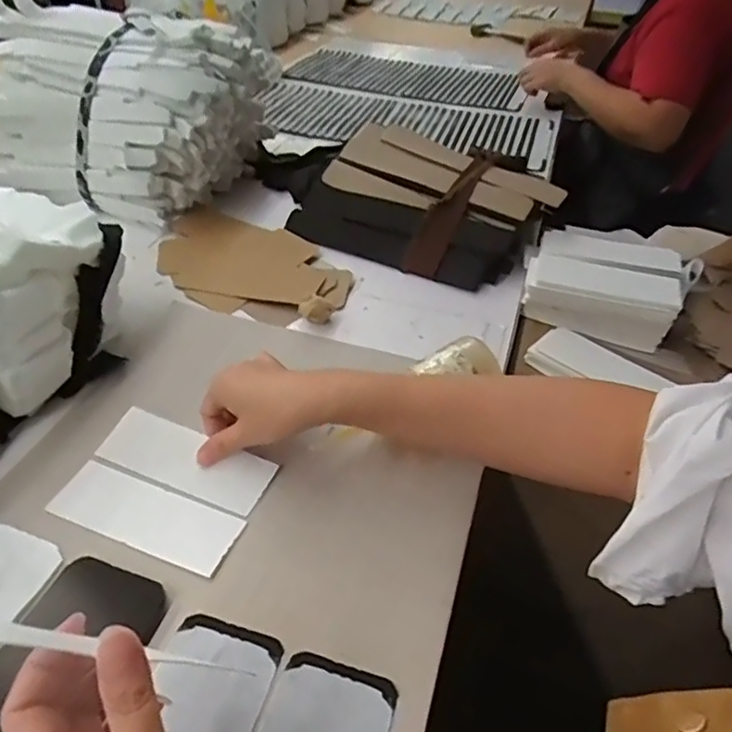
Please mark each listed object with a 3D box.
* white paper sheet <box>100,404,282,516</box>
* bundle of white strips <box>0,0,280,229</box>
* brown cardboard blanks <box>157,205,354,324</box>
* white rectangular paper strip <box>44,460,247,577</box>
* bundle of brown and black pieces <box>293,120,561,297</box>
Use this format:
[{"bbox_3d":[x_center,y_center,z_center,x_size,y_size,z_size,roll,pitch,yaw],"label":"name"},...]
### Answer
[{"bbox_3d":[-0.147,0.075,0.487,0.143,0.004,0.052,19,52,15],"label":"white paper sheet"},{"bbox_3d":[-0.318,-0.359,0.817,0.296,0.207,0.276,12,43,8],"label":"bundle of white strips"},{"bbox_3d":[-0.140,-0.125,0.706,0.269,0.022,0.159,24,46,20],"label":"brown cardboard blanks"},{"bbox_3d":[-0.168,0.114,0.456,0.144,0.004,0.052,18,44,14],"label":"white rectangular paper strip"},{"bbox_3d":[0.075,-0.206,0.759,0.300,0.095,0.191,22,45,18],"label":"bundle of brown and black pieces"}]

